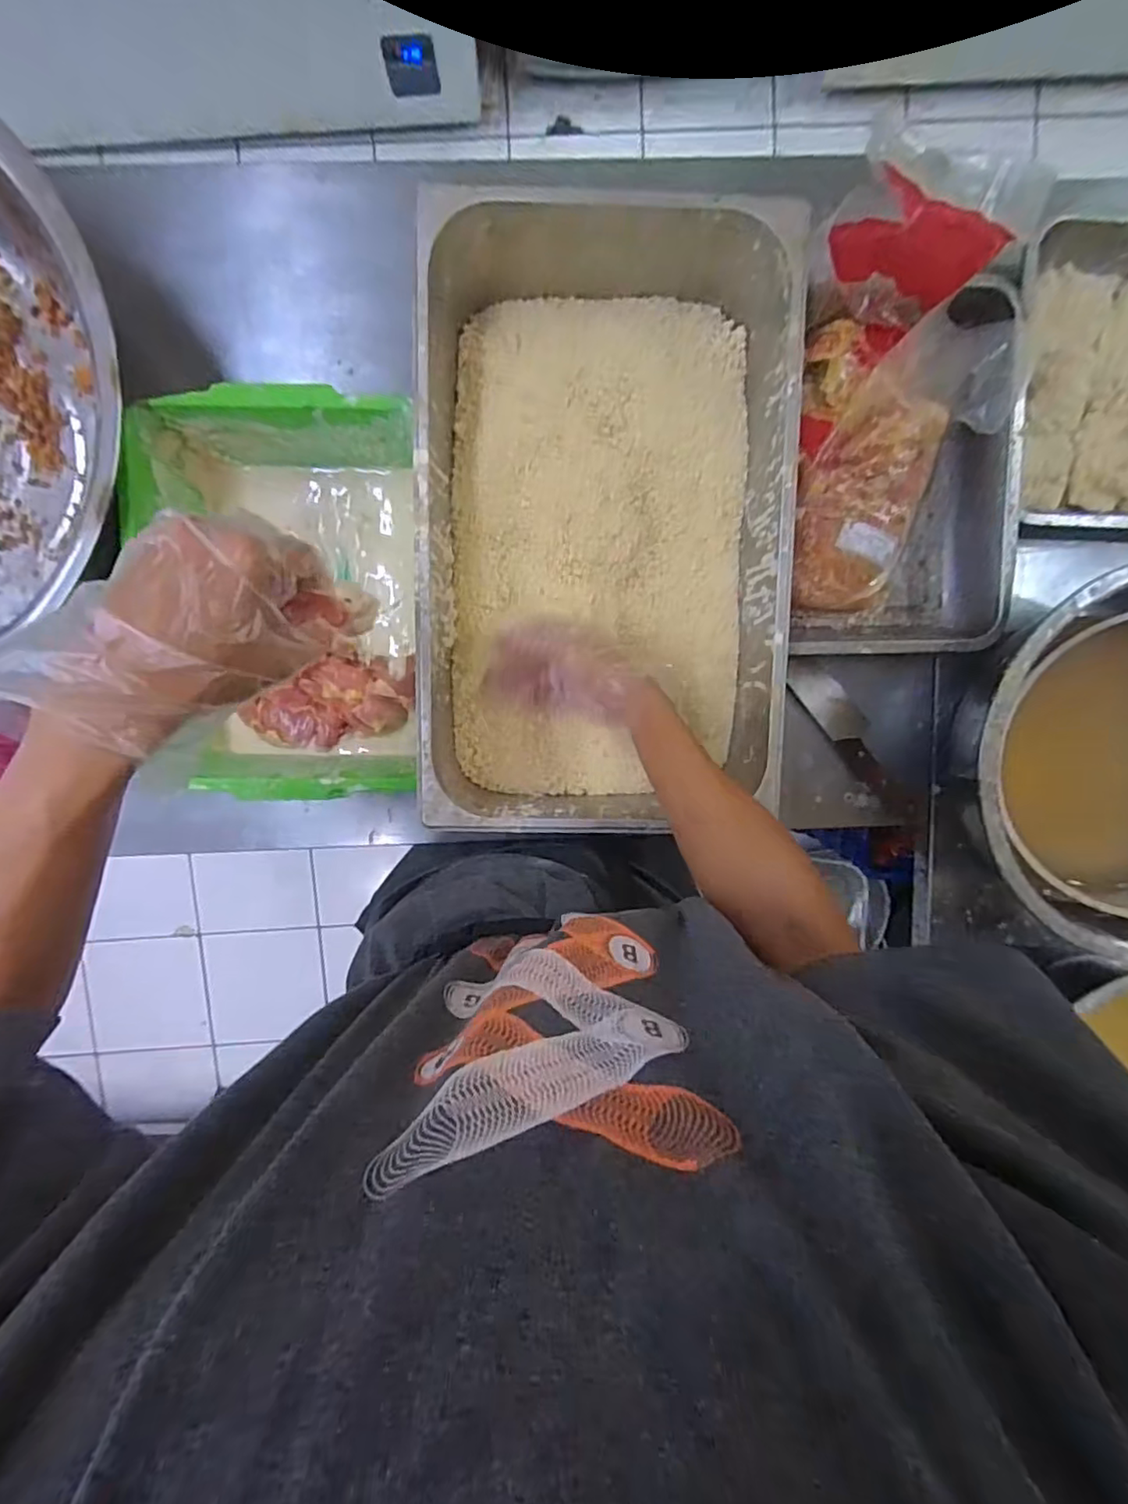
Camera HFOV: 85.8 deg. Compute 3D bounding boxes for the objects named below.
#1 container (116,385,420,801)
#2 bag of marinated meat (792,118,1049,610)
[{"bbox_3d":[-0.258,-0.143,0.607,0.245,0.130,0.357,-4,97,-1],"label":"container"},{"bbox_3d":[0.341,-0.342,0.614,0.204,0.054,0.379,2,119,-2],"label":"bag of marinated meat"}]

